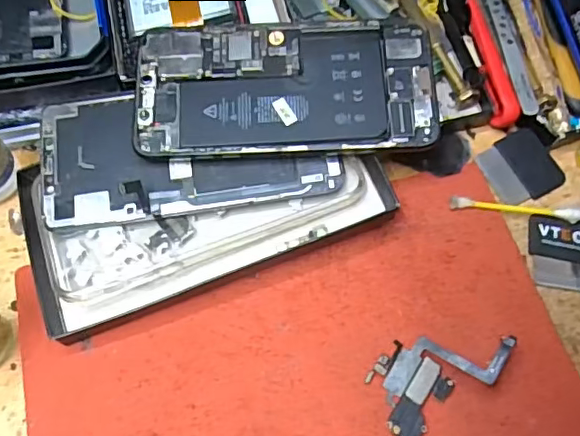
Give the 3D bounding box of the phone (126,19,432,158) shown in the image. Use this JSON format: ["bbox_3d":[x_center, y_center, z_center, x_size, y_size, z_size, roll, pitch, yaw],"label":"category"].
[{"bbox_3d":[-0.003,-0.068,0.291,0.153,0.004,0.073,-2,74,1],"label":"phone"}]

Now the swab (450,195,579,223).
[{"bbox_3d":[0.122,-0.005,0.301,0.071,0.009,0.008,7,65,1],"label":"swab"}]

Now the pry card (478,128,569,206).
[{"bbox_3d":[0.131,-0.029,0.317,0.042,0.008,0.038,-23,68,-12],"label":"pry card"}]

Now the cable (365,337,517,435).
[{"bbox_3d":[0.069,0.070,0.261,0.067,0.014,0.038,-33,71,-16],"label":"cable"}]

